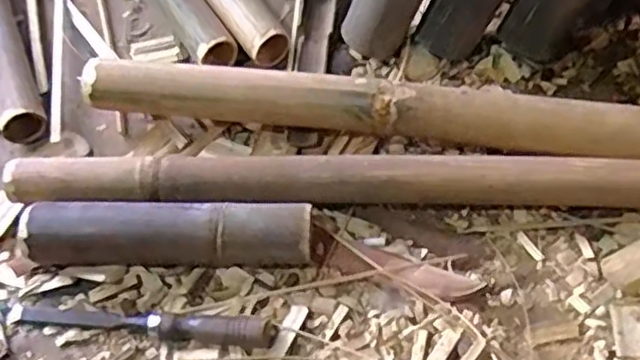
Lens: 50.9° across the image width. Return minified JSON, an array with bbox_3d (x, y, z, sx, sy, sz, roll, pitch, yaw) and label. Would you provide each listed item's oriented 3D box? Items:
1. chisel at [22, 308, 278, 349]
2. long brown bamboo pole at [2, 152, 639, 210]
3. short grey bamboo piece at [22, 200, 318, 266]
[{"bbox_3d":[-0.159,0.131,0.607,0.237,0.022,0.024,2,57,5],"label":"chisel"},{"bbox_3d":[0.023,0.007,0.661,0.658,0.058,0.055,-1,57,2],"label":"long brown bamboo pole"},{"bbox_3d":[-0.141,0.055,0.636,0.263,0.062,0.057,1,57,4],"label":"short grey bamboo piece"}]

